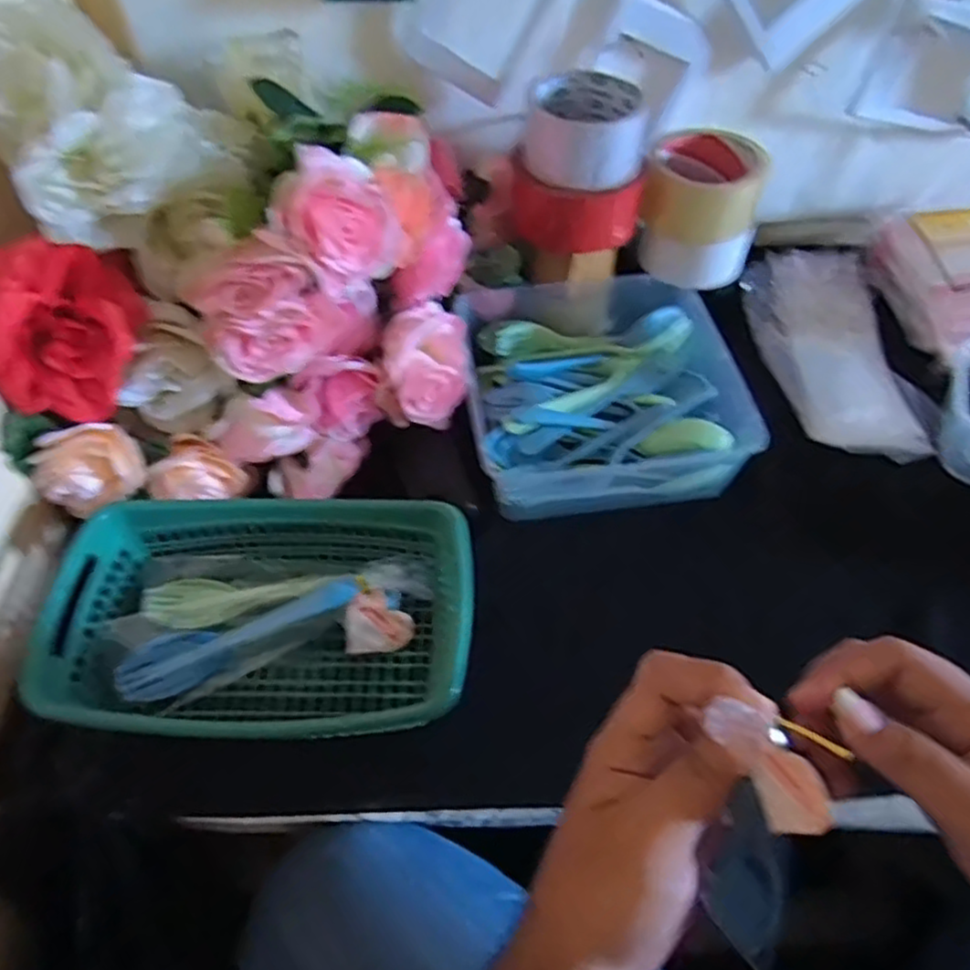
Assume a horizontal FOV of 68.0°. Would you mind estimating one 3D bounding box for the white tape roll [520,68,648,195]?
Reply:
[{"bbox_3d":[0.075,-0.271,0.549,0.087,0.053,0.086,0,51,0],"label":"white tape roll"}]

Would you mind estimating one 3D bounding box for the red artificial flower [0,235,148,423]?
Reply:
[{"bbox_3d":[-0.275,-0.101,0.459,0.087,0.106,0.060,13,8,-33],"label":"red artificial flower"}]

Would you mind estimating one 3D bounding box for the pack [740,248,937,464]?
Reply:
[{"bbox_3d":[0.312,-0.115,0.623,0.128,0.048,0.224,-11,52,-9],"label":"pack"}]

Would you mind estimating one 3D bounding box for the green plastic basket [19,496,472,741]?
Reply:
[{"bbox_3d":[-0.132,0.085,0.451,0.244,0.075,0.157,0,51,0],"label":"green plastic basket"}]

